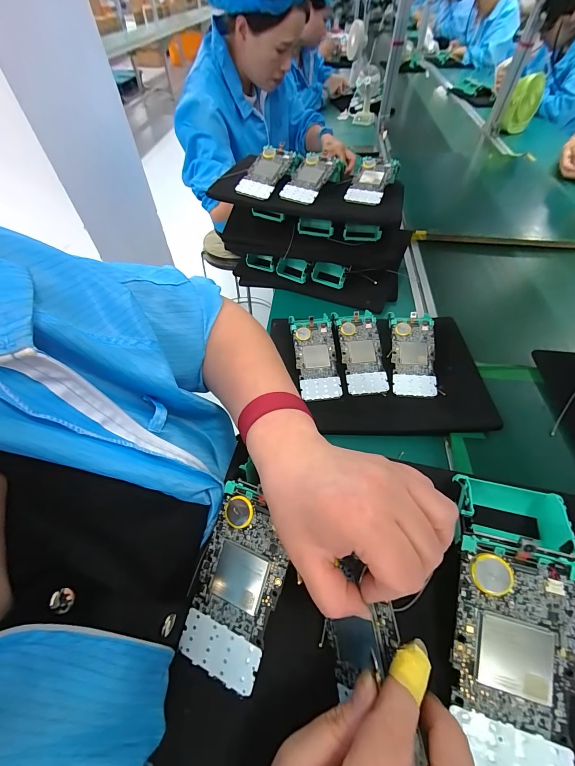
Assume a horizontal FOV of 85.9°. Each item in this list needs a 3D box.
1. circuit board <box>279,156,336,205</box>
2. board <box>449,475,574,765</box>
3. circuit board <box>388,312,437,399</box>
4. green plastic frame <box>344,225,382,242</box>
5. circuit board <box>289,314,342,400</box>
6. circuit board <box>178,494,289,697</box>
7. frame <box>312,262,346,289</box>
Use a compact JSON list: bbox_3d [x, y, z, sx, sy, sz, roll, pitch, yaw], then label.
[{"bbox_3d":[0.040,-0.382,0.577,0.066,0.013,0.127,20,71,16],"label":"circuit board"},{"bbox_3d":[0.155,0.156,0.202,0.085,0.054,0.179,12,69,10],"label":"board"},{"bbox_3d":[0.207,-0.048,0.509,0.067,0.010,0.148,2,73,9],"label":"circuit board"},{"bbox_3d":[0.142,-0.291,0.595,0.069,0.024,0.032,1,52,2],"label":"green plastic frame"},{"bbox_3d":[0.046,-0.049,0.519,0.069,0.015,0.158,-5,74,-2],"label":"circuit board"},{"bbox_3d":[-0.040,0.159,0.239,0.065,0.005,0.126,15,83,20],"label":"circuit board"},{"bbox_3d":[0.087,-0.227,0.641,0.068,0.041,0.029,17,55,14],"label":"frame"}]

